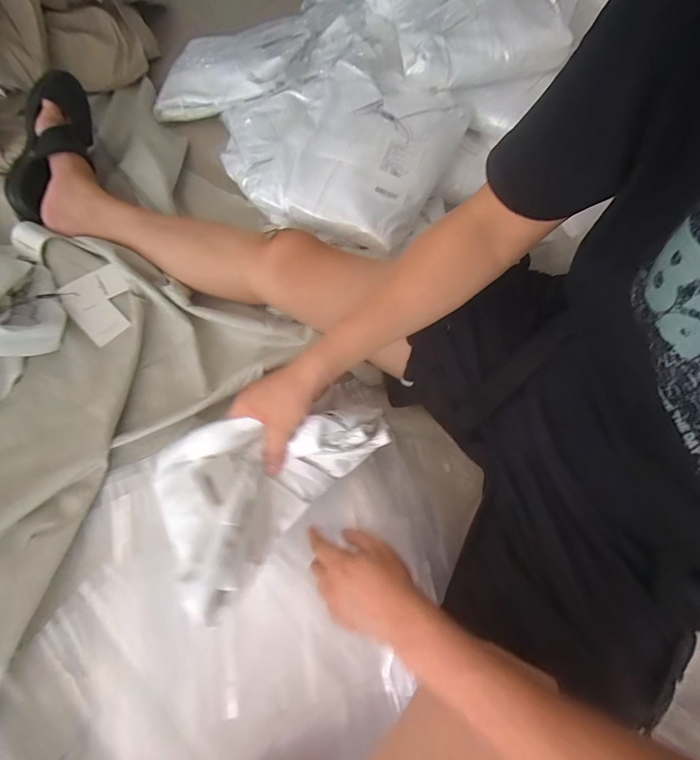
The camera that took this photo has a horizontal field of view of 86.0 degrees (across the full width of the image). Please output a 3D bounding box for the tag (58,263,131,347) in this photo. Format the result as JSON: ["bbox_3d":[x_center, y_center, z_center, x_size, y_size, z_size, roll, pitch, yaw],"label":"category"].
[{"bbox_3d":[-0.437,-0.136,0.664,0.103,0.008,0.136,-38,81,-17],"label":"tag"}]

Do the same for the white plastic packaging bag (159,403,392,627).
[{"bbox_3d":[-0.112,0.095,0.462,0.198,0.085,0.282,43,74,15],"label":"white plastic packaging bag"}]

